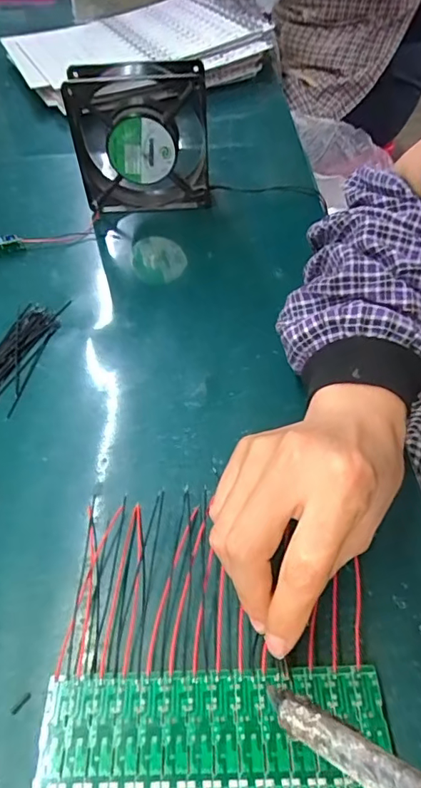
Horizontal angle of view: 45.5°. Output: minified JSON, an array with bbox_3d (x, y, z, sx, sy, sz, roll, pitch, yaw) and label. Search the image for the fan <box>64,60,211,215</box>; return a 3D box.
[{"bbox_3d":[-0.065,-0.235,0.473,0.122,0.127,0.035,-6,50,-3],"label":"fan"}]

